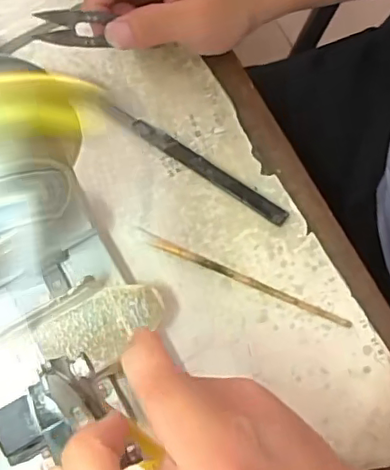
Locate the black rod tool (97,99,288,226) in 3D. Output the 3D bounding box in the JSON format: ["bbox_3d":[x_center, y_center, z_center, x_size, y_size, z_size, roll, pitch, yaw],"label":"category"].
[{"bbox_3d":[-0.003,-0.055,0.402,0.155,0.009,0.015,34,79,10],"label":"black rod tool"}]

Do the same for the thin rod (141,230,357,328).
[{"bbox_3d":[0.031,0.029,0.382,0.149,0.008,0.008,23,77,8],"label":"thin rod"}]

